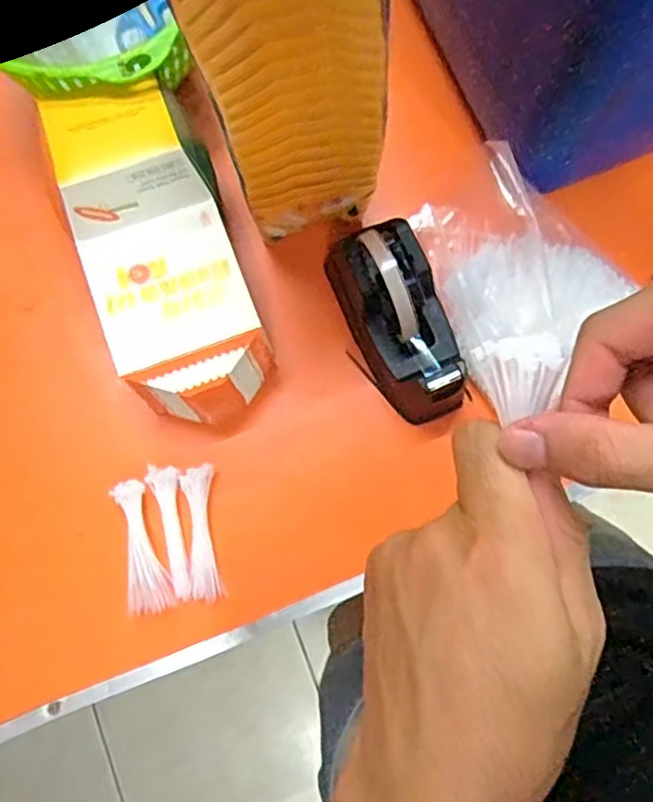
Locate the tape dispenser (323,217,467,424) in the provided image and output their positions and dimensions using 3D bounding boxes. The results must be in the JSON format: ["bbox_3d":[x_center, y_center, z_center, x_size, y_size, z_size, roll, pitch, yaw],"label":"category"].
[{"bbox_3d":[0.060,-0.060,0.506,0.063,0.097,0.147,-25,80,-5],"label":"tape dispenser"}]

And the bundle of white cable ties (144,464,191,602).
[{"bbox_3d":[-0.120,0.102,0.514,0.024,0.010,0.102,-11,80,-2],"label":"bundle of white cable ties"}]

